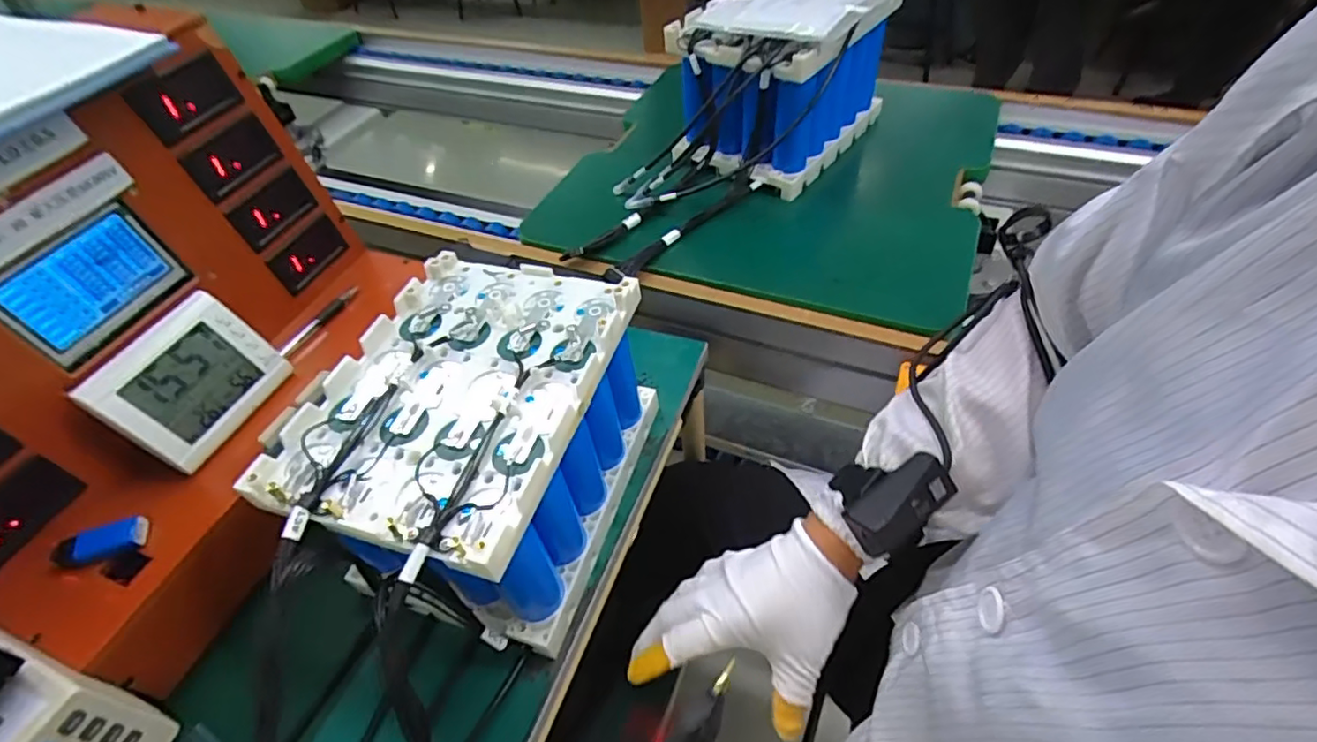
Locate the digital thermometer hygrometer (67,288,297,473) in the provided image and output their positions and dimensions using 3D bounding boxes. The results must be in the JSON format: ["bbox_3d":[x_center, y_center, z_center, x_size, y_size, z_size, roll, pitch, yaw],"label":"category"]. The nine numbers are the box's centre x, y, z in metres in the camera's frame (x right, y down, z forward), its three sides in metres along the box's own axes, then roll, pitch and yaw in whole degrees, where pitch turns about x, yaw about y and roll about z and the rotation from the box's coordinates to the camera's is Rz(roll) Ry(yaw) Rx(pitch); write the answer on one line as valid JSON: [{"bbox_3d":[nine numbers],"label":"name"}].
[{"bbox_3d":[-0.355,0.007,0.470,0.013,0.092,0.112,-5,43,38],"label":"digital thermometer hygrometer"}]

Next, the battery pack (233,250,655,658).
[{"bbox_3d":[-0.125,0.056,0.459,0.190,0.141,0.251,12,51,15],"label":"battery pack"}]

